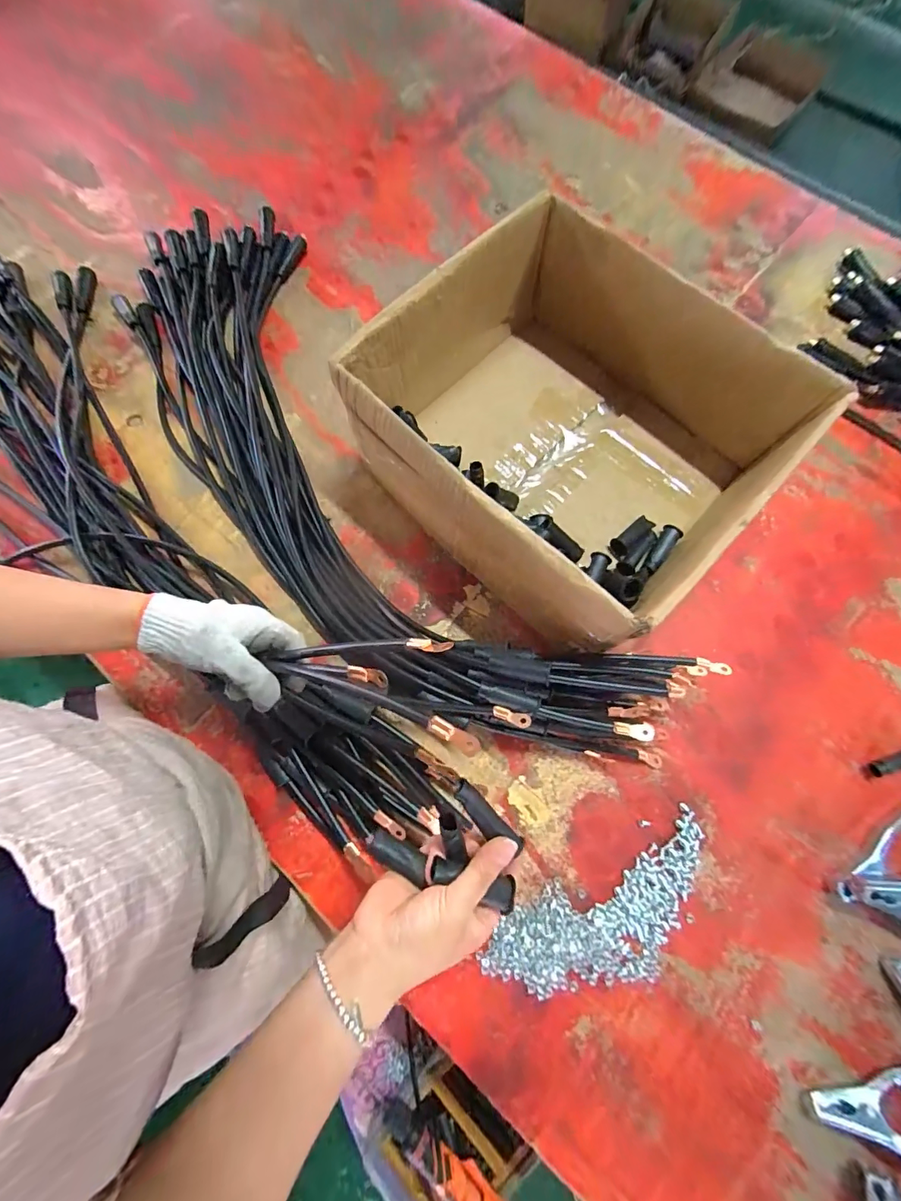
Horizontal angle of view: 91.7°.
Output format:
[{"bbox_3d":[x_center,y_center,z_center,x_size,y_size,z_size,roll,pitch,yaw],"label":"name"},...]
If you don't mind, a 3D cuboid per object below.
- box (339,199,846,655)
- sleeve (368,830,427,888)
[{"bbox_3d":[0.129,-0.214,0.509,0.422,0.170,0.381,44,80,11],"label":"box"},{"bbox_3d":[-0.037,0.190,0.323,0.048,0.016,0.015,26,77,13],"label":"sleeve"}]

